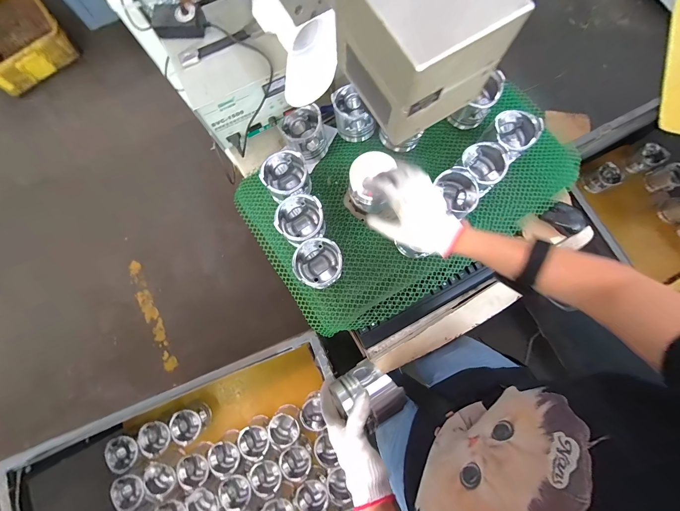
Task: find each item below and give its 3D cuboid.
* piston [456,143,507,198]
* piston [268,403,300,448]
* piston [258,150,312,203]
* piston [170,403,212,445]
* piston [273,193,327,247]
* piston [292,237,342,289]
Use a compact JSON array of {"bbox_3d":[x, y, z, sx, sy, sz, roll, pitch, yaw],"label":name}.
[{"bbox_3d":[0.289,-0.175,0.592,0.087,0.079,0.096,16,80,3],"label":"piston"},{"bbox_3d":[-0.163,0.509,0.865,0.086,0.096,0.085,0,79,0],"label":"piston"},{"bbox_3d":[-0.109,-0.157,0.588,0.088,0.078,0.083,0,79,0],"label":"piston"},{"bbox_3d":[-0.442,0.500,0.857,0.083,0.082,0.084,0,79,0],"label":"piston"},{"bbox_3d":[-0.078,-0.065,0.574,0.083,0.085,0.086,0,79,0],"label":"piston"},{"bbox_3d":[-0.042,0.017,0.555,0.087,0.078,0.090,0,79,0],"label":"piston"}]

